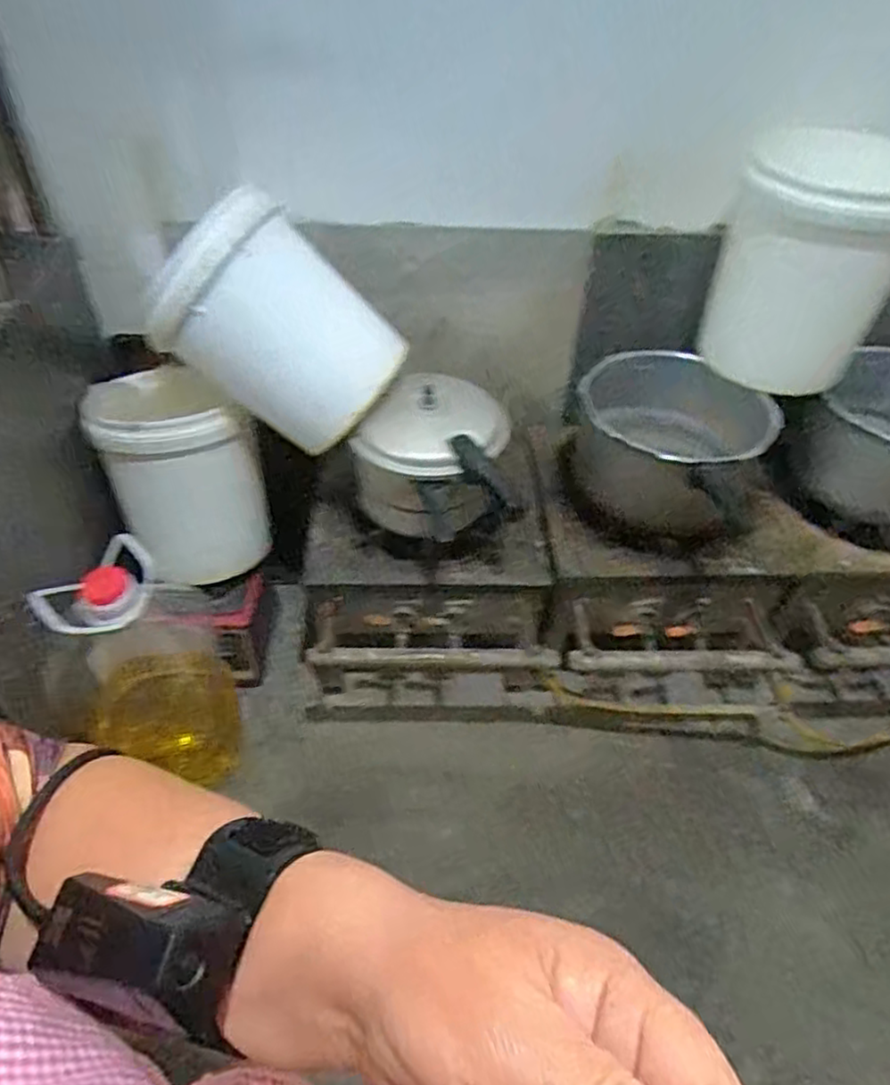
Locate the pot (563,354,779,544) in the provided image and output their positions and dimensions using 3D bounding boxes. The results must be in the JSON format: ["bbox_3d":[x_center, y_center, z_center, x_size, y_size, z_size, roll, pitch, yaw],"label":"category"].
[{"bbox_3d":[0.415,-0.187,1.320,0.347,0.189,0.345,1,46,-1],"label":"pot"}]

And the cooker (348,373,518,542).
[{"bbox_3d":[-0.027,-0.167,1.285,0.305,0.240,0.245,-11,47,-13],"label":"cooker"}]

